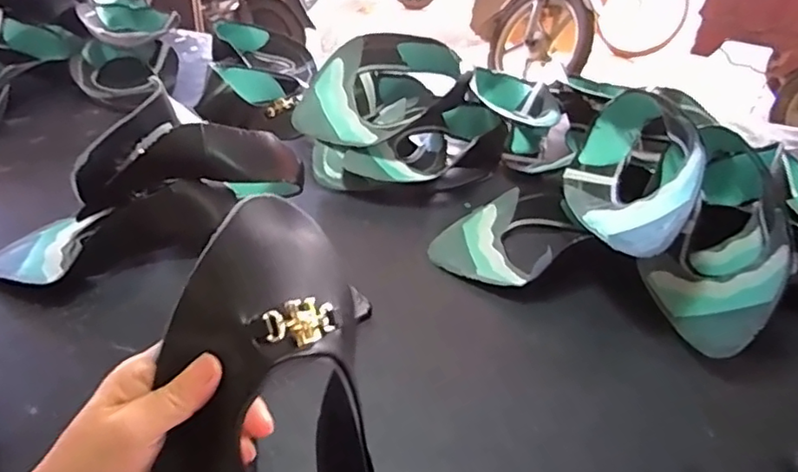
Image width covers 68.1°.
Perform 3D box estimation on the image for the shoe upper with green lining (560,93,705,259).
[{"bbox_3d":[0.267,-0.088,0.685,0.123,0.117,0.261,15,38,13],"label":"shoe upper with green lining"}]

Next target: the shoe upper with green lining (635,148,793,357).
[{"bbox_3d":[0.343,-0.010,0.637,0.113,0.131,0.267,17,52,16],"label":"shoe upper with green lining"}]

